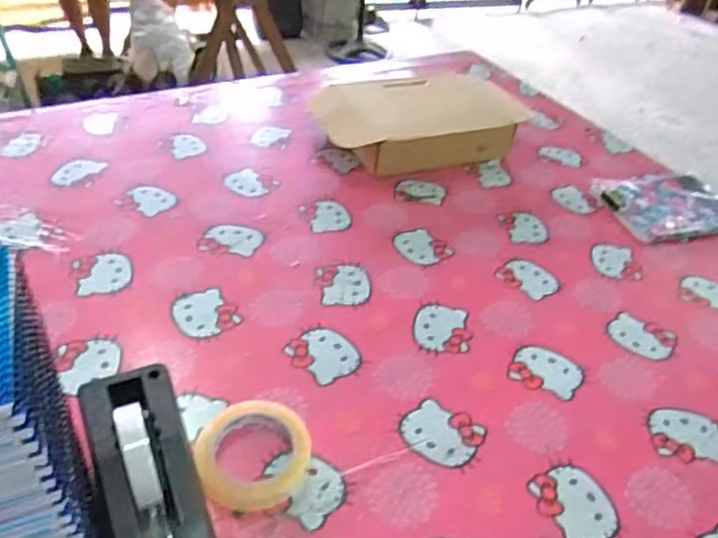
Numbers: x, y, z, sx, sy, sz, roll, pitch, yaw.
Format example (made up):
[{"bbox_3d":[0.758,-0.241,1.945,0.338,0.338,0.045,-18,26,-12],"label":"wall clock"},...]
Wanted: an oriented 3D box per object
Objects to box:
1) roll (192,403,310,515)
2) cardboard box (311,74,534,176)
[{"bbox_3d":[-0.100,0.173,0.582,0.105,0.026,0.102,4,40,-4],"label":"roll"},{"bbox_3d":[0.114,-0.268,1.069,0.350,0.115,0.211,-14,45,-24],"label":"cardboard box"}]

